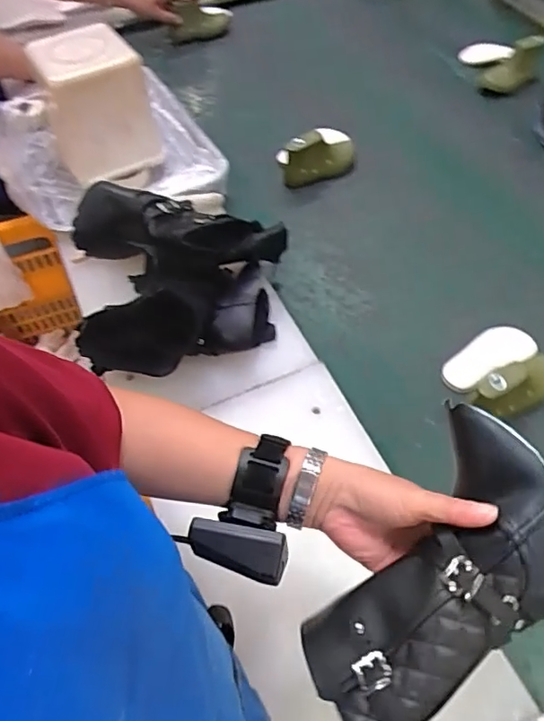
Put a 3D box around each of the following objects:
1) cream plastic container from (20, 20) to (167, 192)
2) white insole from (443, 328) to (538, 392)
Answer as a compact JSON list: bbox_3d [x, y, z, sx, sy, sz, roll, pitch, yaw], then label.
[{"bbox_3d":[-0.251,-0.359,0.811,0.151,0.176,0.103,-10,56,-5],"label":"cream plastic container"},{"bbox_3d":[0.273,-0.004,0.696,0.140,0.012,0.061,-32,59,-22],"label":"white insole"}]

